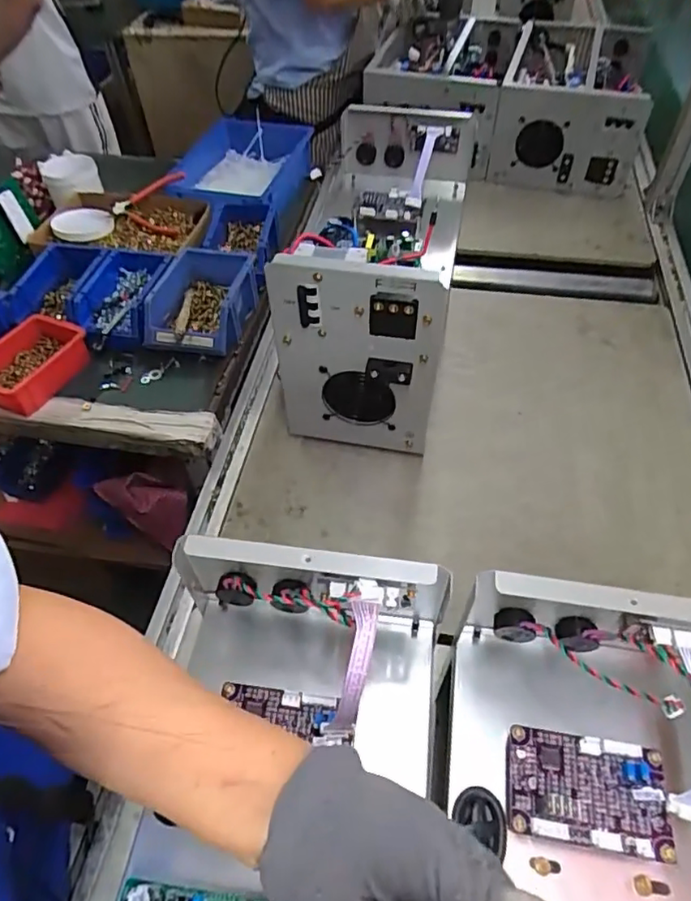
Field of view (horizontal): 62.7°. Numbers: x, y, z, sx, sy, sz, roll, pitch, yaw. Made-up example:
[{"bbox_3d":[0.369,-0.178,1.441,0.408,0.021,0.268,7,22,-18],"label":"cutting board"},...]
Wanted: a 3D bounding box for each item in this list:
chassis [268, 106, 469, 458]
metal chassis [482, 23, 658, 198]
[{"bbox_3d":[0.045,-0.230,0.758,0.189,0.279,0.396,9,53,9],"label":"chassis"},{"bbox_3d":[0.461,-0.716,1.184,0.264,0.208,0.381,11,54,11],"label":"metal chassis"}]

